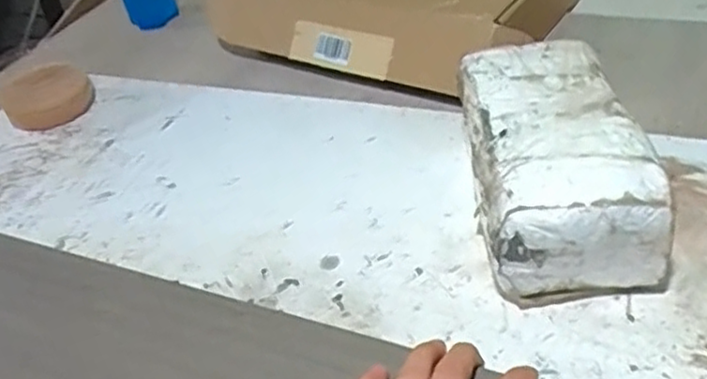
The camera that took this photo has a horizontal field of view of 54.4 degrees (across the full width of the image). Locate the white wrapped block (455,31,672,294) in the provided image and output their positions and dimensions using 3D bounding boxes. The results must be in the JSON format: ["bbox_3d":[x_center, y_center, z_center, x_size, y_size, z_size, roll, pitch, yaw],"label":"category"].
[{"bbox_3d":[0.159,-0.021,0.562,0.121,0.111,0.223,-5,38,3],"label":"white wrapped block"}]

